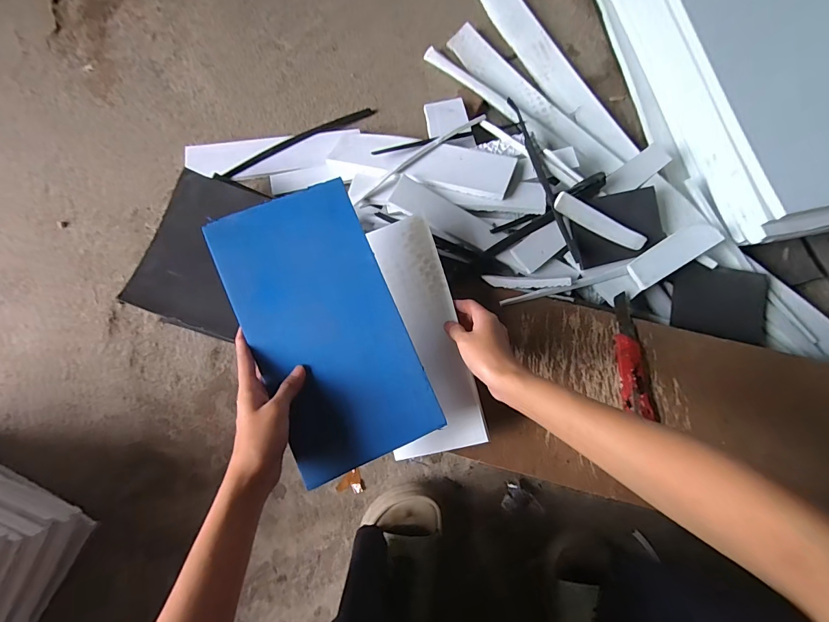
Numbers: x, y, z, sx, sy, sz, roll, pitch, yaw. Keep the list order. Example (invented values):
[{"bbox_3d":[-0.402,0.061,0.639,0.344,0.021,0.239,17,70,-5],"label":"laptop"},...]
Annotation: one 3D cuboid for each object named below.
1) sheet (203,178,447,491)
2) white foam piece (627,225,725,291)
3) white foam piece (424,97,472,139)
[{"bbox_3d":[-0.090,0.017,0.399,0.147,0.007,0.277,-23,87,-11],"label":"sheet"},{"bbox_3d":[0.347,-0.077,0.524,0.119,0.017,0.042,-33,77,8],"label":"white foam piece"},{"bbox_3d":[0.053,-0.310,0.630,0.065,0.013,0.059,-11,80,6],"label":"white foam piece"}]

